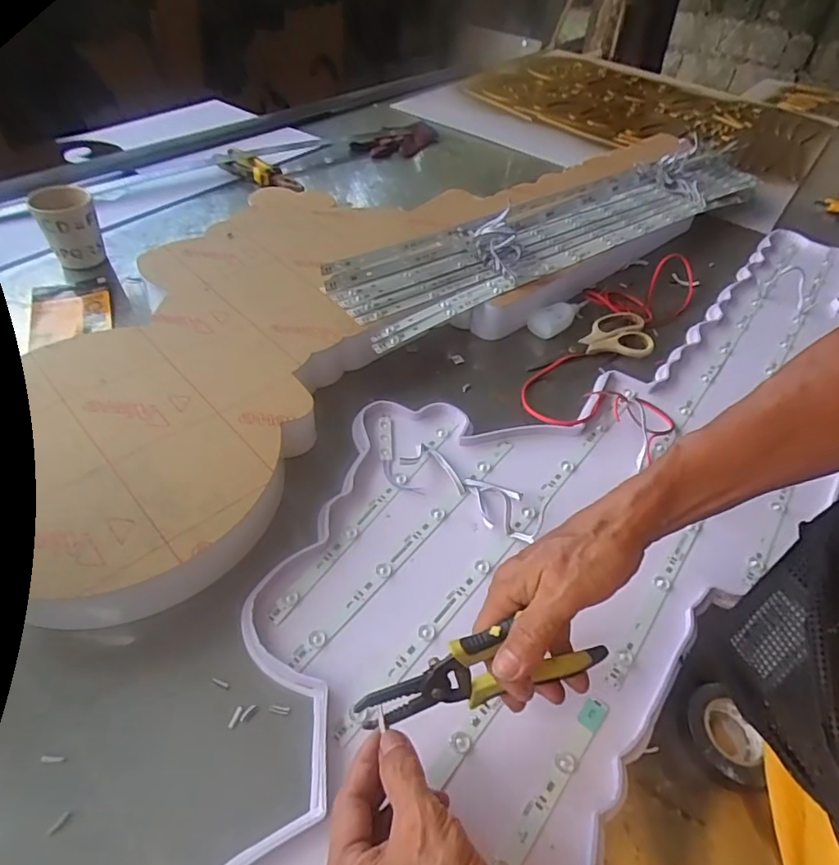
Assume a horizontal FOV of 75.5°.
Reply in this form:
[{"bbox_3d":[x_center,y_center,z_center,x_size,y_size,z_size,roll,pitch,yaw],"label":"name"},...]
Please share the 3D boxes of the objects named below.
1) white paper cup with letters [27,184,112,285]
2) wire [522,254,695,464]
[{"bbox_3d":[-0.452,-0.263,0.708,0.069,0.091,0.073,-22,52,-23],"label":"white paper cup with letters"},{"bbox_3d":[0.267,-0.136,0.709,0.164,0.035,0.426,21,48,15],"label":"wire"}]

